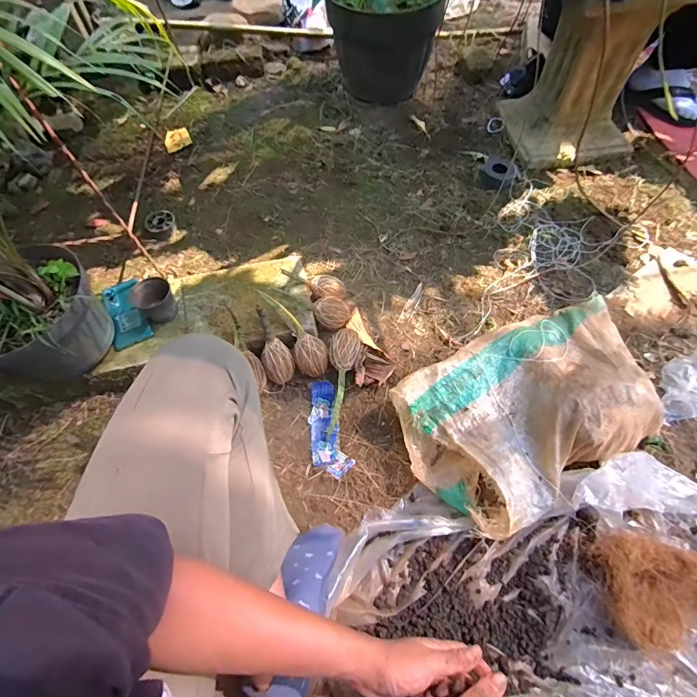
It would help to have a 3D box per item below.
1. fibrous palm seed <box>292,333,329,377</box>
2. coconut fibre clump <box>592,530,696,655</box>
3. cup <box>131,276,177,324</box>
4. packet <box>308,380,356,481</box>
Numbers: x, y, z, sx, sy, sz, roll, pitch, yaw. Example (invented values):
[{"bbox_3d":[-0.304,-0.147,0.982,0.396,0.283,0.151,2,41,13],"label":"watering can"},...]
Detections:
[{"bbox_3d":[-0.072,0.019,0.750,0.063,0.076,0.063,-1,60,3],"label":"fibrous palm seed"},{"bbox_3d":[0.502,0.335,0.531,0.289,0.084,0.138,0,59,3],"label":"coconut fibre clump"},{"bbox_3d":[-0.371,-0.093,0.742,0.069,0.067,0.061,-40,65,-19],"label":"cup"},{"bbox_3d":[-0.043,0.148,0.710,0.067,0.021,0.180,-15,61,-5],"label":"packet"}]

